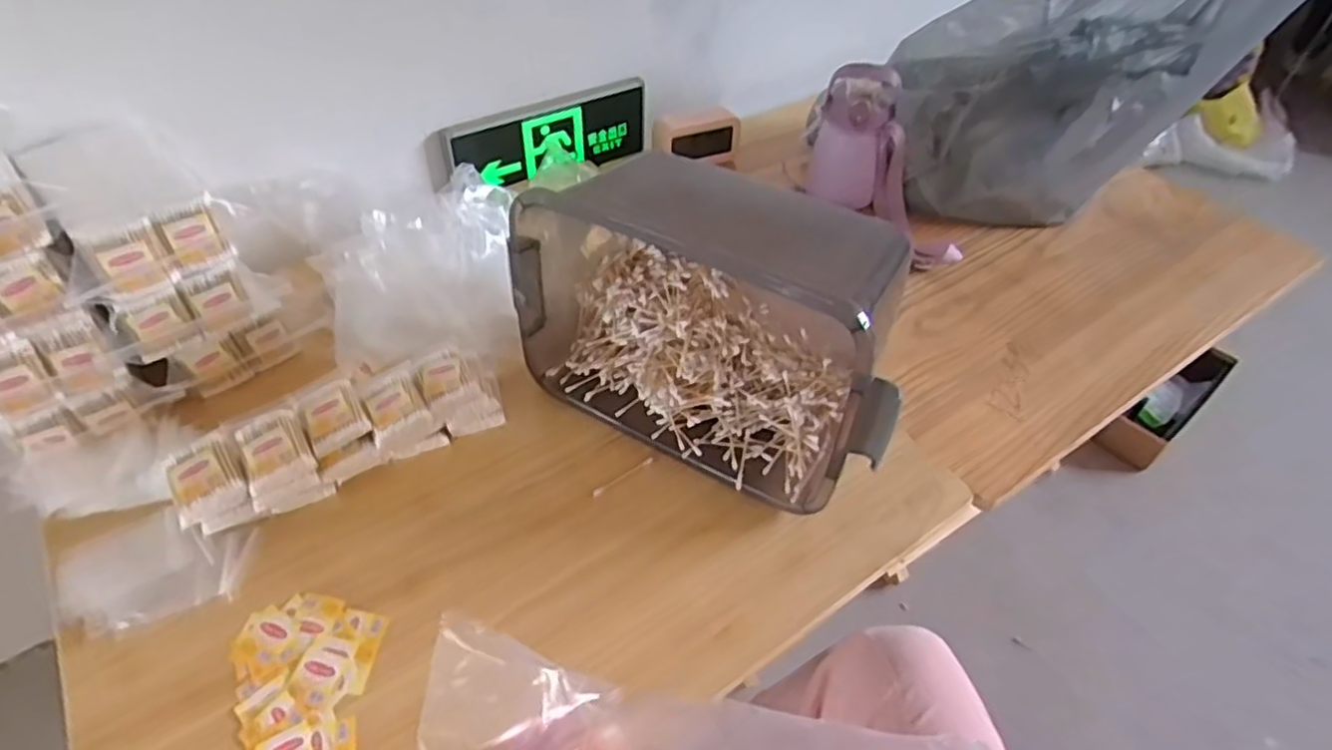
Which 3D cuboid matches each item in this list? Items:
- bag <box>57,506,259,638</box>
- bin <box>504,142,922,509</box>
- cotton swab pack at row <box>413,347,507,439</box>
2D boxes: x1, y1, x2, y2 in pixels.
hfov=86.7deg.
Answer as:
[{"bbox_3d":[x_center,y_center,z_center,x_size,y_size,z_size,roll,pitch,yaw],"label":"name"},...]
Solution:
[{"bbox_3d":[-0.472,0.175,0.655,0.157,0.017,0.115,-18,49,-17],"label":"bag"},{"bbox_3d":[0.048,-0.064,0.714,0.404,0.247,0.213,24,51,21],"label":"bin"},{"bbox_3d":[-0.219,0.015,0.753,0.080,0.066,0.082,-20,50,-19],"label":"cotton swab pack at row"}]

